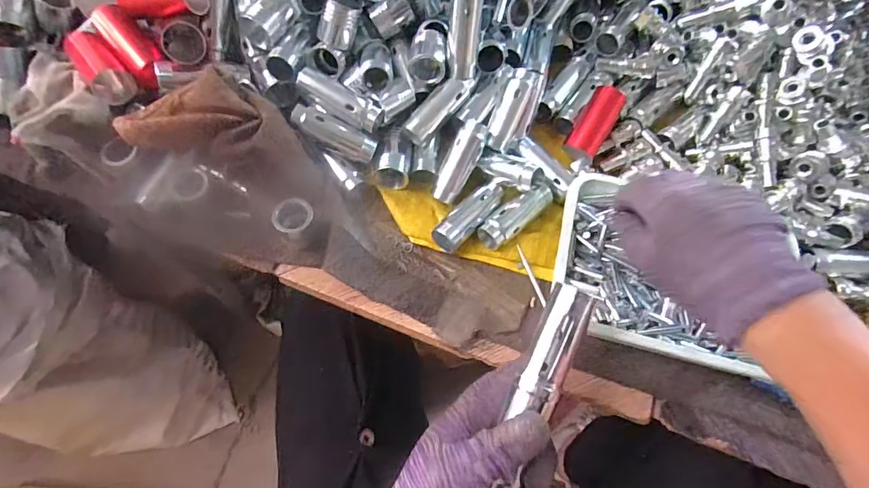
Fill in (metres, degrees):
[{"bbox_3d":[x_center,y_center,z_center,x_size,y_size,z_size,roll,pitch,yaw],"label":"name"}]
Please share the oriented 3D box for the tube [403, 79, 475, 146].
[{"bbox_3d":[0.002,-0.113,0.372,0.021,0.025,0.071,41,72,13],"label":"tube"}]

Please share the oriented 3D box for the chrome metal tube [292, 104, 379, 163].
[{"bbox_3d":[-0.081,-0.089,0.361,0.069,0.016,0.023,25,67,-17],"label":"chrome metal tube"}]

